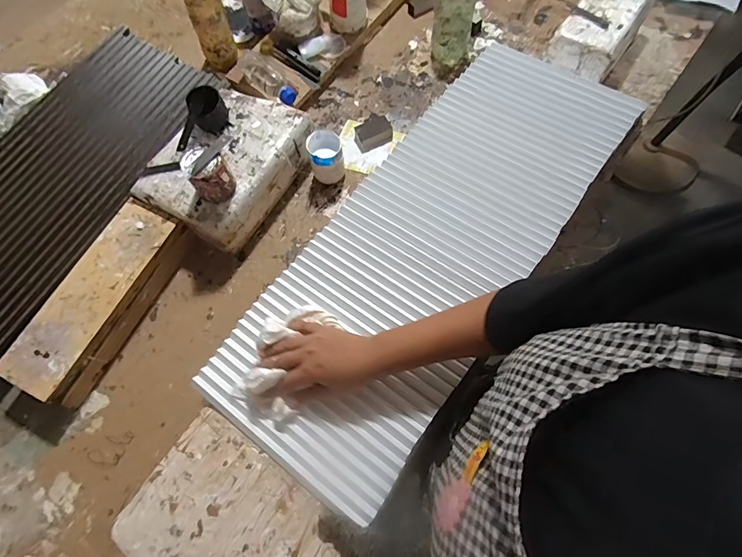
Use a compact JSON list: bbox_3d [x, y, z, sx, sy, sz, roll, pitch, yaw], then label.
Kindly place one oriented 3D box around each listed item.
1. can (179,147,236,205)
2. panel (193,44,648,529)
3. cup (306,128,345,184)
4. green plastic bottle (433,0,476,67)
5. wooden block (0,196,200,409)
[{"bbox_3d":[-0.252,-0.161,0.656,0.060,0.078,0.057,0,70,1],"label":"can"},{"bbox_3d":[0.110,-0.084,0.617,0.284,0.032,0.731,33,71,15],"label":"panel"},{"bbox_3d":[-0.082,-0.221,0.771,0.061,0.088,0.061,0,70,1],"label":"cup"},{"bbox_3d":[0.167,-0.541,0.828,0.081,0.179,0.070,22,71,8],"label":"green plastic bottle"},{"bbox_3d":[-0.436,0.033,0.680,0.120,0.078,0.324,23,69,10],"label":"wooden block"}]

